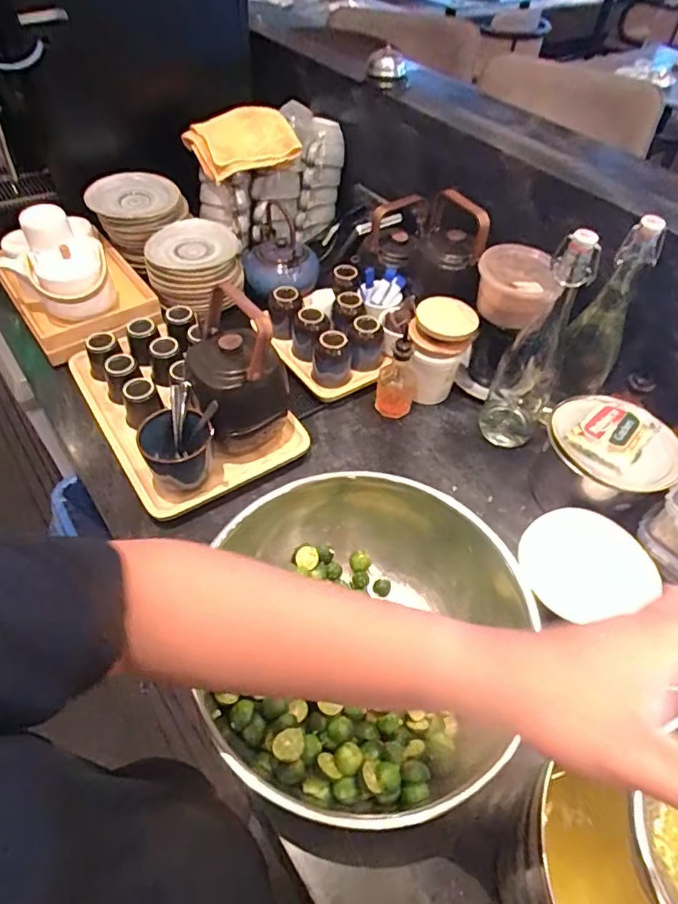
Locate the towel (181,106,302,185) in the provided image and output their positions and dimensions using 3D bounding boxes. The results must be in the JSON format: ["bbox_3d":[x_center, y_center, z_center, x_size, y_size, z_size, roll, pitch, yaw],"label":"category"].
[{"bbox_3d":[-0.174,-0.546,0.937,0.167,0.060,0.145,-24,56,-22],"label":"towel"}]

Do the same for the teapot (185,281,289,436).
[{"bbox_3d":[-0.129,-0.104,0.679,0.119,0.183,0.111,-8,51,-10],"label":"teapot"}]

